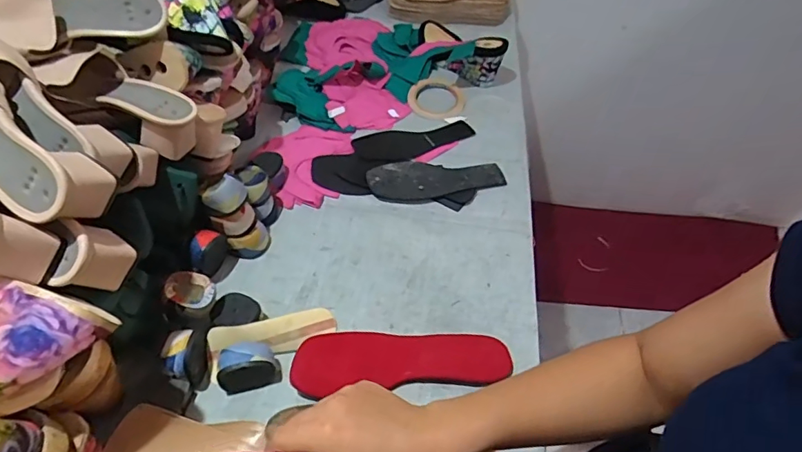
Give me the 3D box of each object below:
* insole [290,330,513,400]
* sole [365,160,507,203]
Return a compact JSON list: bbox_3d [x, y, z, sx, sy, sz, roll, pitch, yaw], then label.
[{"bbox_3d":[0.000,0.151,0.582,0.240,0.016,0.078,-4,40,-4],"label":"insole"},{"bbox_3d":[0.054,-0.075,0.776,0.207,0.015,0.085,-6,50,-6],"label":"sole"}]

